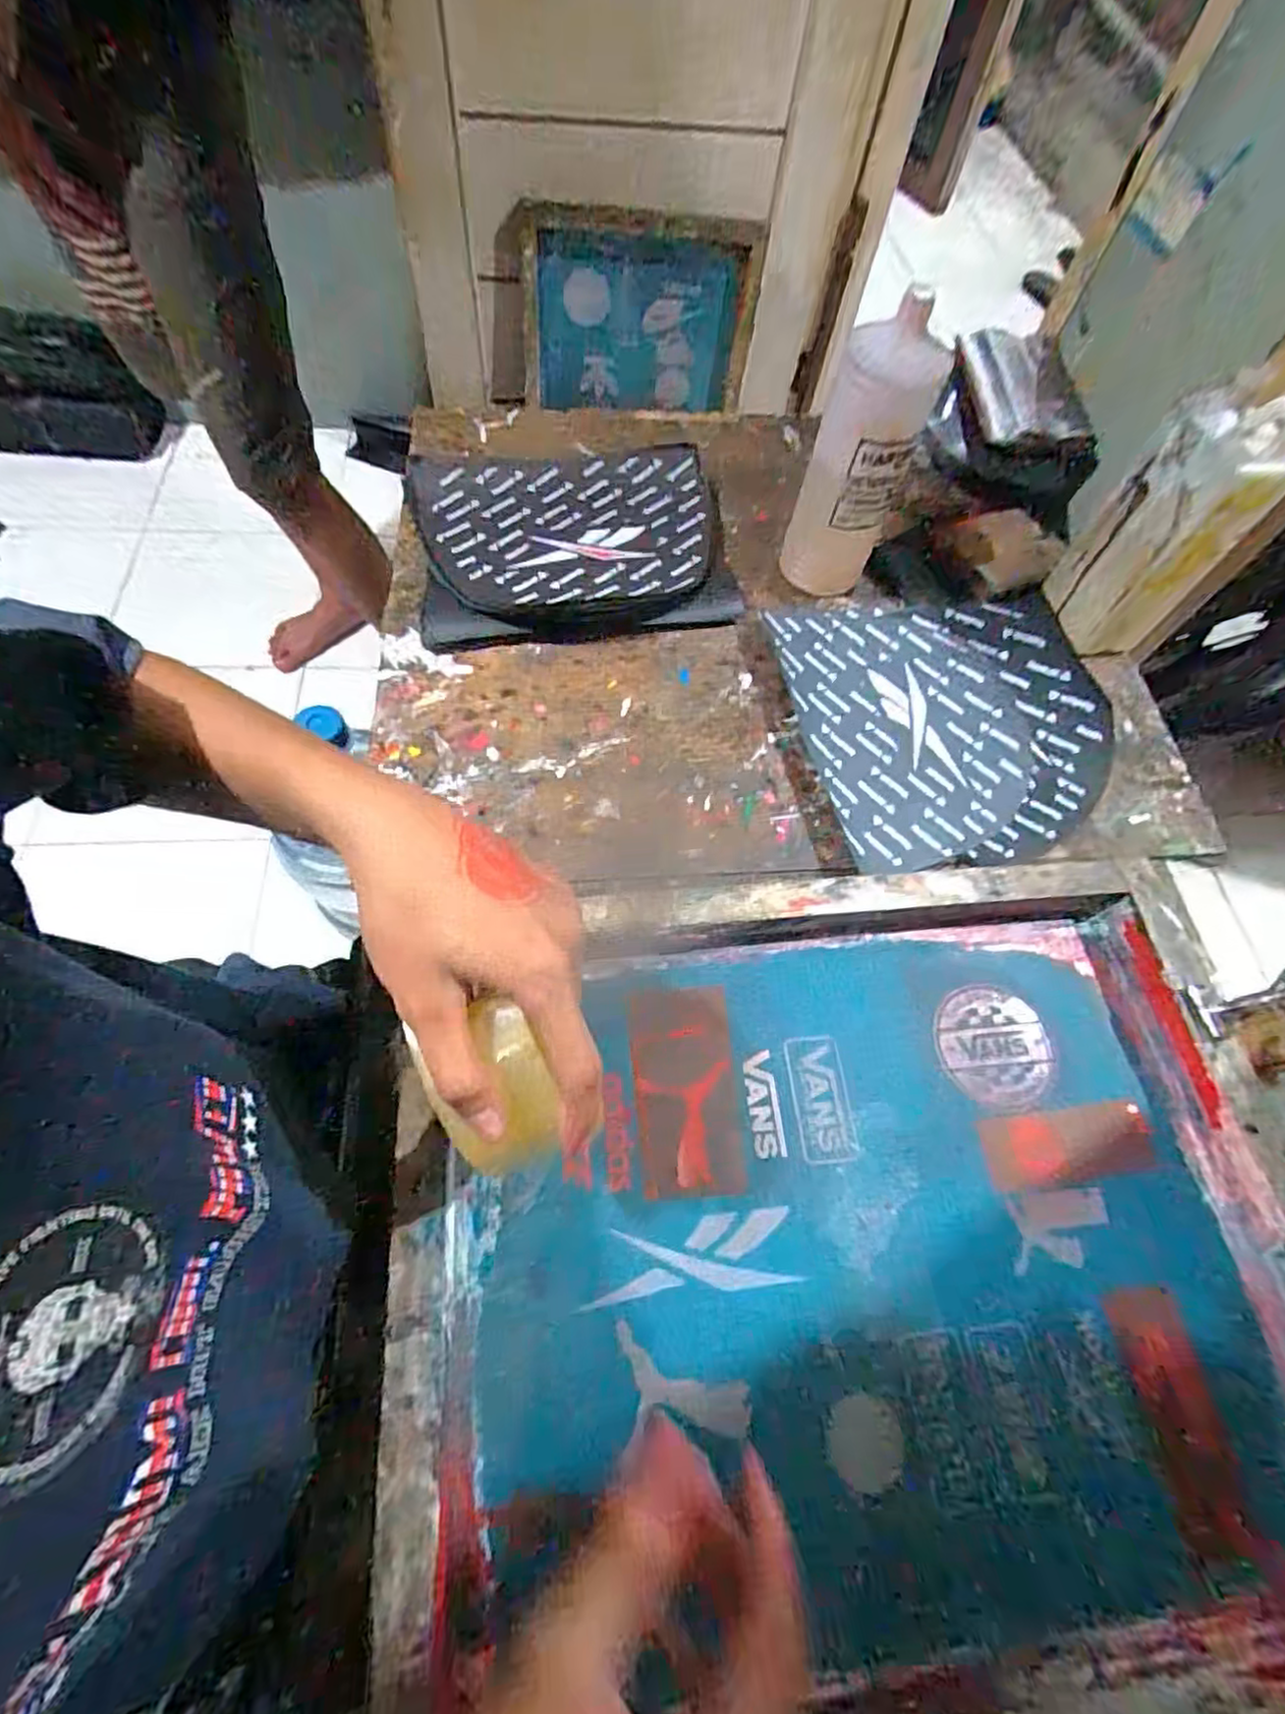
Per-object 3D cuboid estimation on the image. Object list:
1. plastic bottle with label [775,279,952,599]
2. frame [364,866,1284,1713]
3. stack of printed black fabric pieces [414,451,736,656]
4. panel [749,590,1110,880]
[{"bbox_3d":[0.187,-0.340,0.593,0.084,0.213,0.075,19,63,6],"label":"plastic bottle with label"},{"bbox_3d":[0.130,0.223,0.403,0.523,0.045,0.430,-3,63,-6],"label":"frame"},{"bbox_3d":[-0.068,-0.308,0.661,0.300,0.042,0.225,-9,64,-8],"label":"stack of printed black fabric pieces"},{"bbox_3d":[0.277,-0.130,0.602,0.272,0.031,0.277,-8,64,-8],"label":"panel"}]

